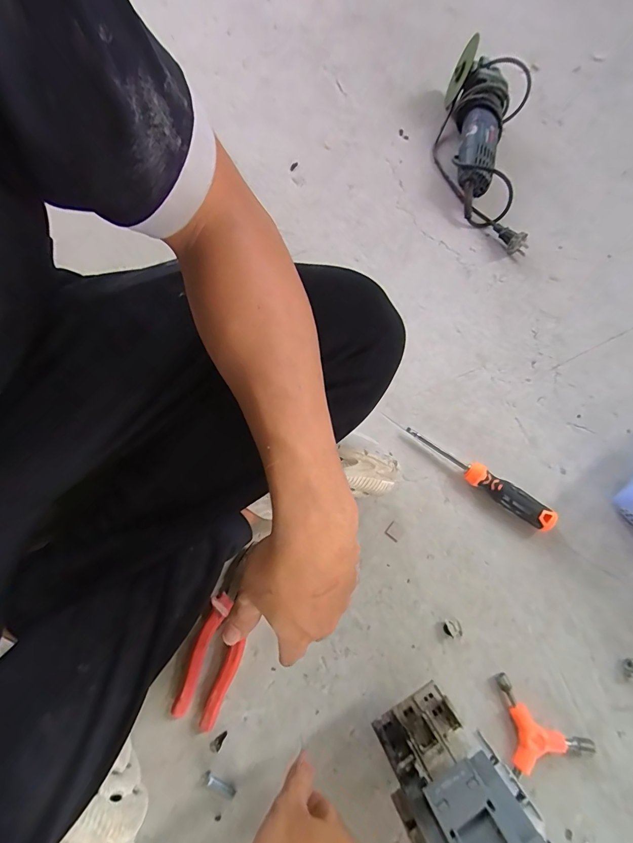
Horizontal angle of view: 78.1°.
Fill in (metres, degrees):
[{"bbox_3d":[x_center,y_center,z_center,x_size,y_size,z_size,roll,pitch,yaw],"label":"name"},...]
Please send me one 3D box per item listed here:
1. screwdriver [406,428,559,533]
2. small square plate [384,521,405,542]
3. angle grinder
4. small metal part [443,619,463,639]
[{"bbox_3d":[0.201,0.067,0.484,0.197,0.027,0.026,36,73,12],"label":"screwdriver"},{"bbox_3d":[0.095,0.135,0.475,0.019,0.004,0.019,36,73,12],"label":"small square plate"},{"bbox_3d":[0.278,-0.454,0.644,0.138,0.087,0.371,7,70,2],"label":"angle grinder"},{"bbox_3d":[0.154,0.232,0.437,0.022,0.009,0.017,4,70,1],"label":"small metal part"}]

